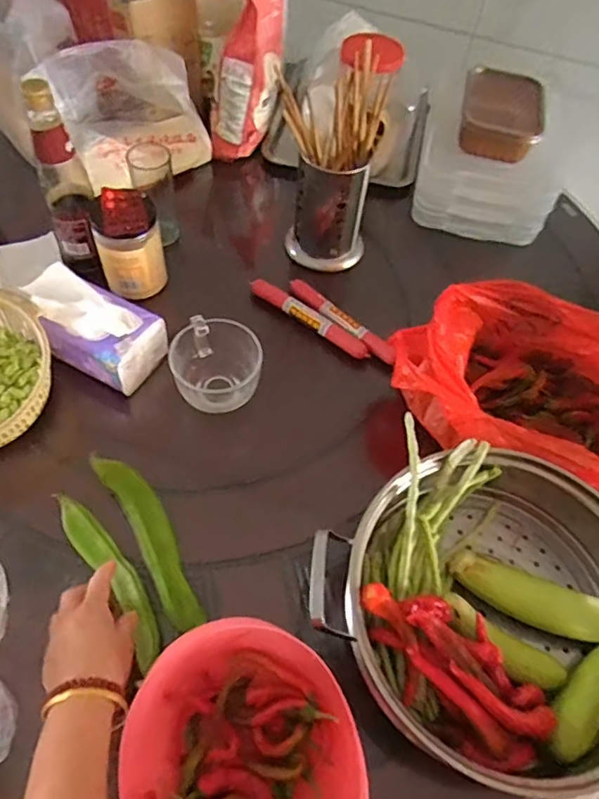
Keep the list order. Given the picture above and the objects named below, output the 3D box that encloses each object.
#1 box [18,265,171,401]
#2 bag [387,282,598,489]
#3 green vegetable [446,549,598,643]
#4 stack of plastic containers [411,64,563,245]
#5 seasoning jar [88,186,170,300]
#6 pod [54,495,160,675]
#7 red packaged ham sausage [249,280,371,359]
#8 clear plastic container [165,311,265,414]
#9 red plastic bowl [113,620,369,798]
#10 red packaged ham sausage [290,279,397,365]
[{"bbox_3d":[-0.235,-0.090,0.670,0.142,0.101,0.092,26,59,12],"label":"box"},{"bbox_3d":[0.265,-0.021,0.629,0.307,0.152,0.198,28,60,13],"label":"bag"},{"bbox_3d":[0.242,0.202,0.574,0.176,0.040,0.053,24,59,11],"label":"green vegetable"},{"bbox_3d":[0.299,-0.381,0.878,0.197,0.131,0.255,17,58,7],"label":"stack of plastic containers"},{"bbox_3d":[-0.220,-0.202,0.733,0.079,0.120,0.075,2,57,-3],"label":"seasoning jar"},{"bbox_3d":[-0.191,0.173,0.567,0.038,0.017,0.199,-32,66,-22],"label":"pod"},{"bbox_3d":[0.011,-0.113,0.763,0.195,0.020,0.025,36,62,18],"label":"red packaged ham sausage"},{"bbox_3d":[-0.098,-0.045,0.672,0.101,0.068,0.103,2,57,-3],"label":"clear plastic container"},{"bbox_3d":[-0.043,0.289,0.444,0.176,0.075,0.214,-32,65,-22],"label":"red plastic bowl"},{"bbox_3d":[0.058,-0.108,0.760,0.183,0.022,0.023,40,63,20],"label":"red packaged ham sausage"}]

